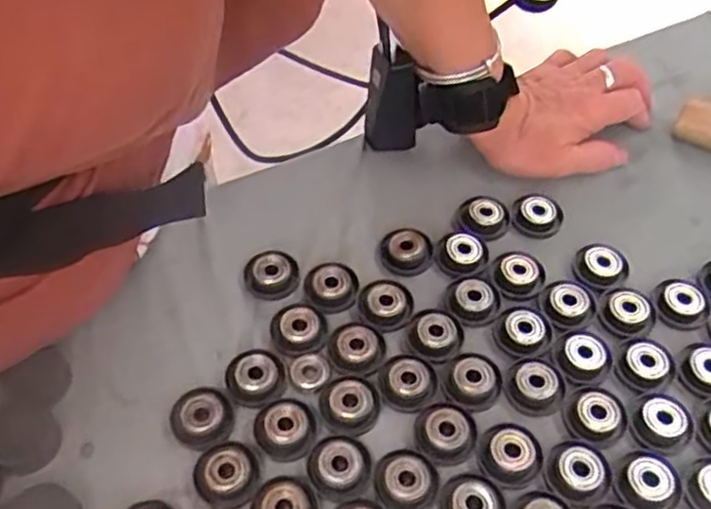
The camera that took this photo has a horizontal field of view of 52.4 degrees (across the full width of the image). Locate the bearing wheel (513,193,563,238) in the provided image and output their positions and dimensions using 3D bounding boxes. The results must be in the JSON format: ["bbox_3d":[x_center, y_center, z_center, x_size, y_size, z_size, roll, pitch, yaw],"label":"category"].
[{"bbox_3d":[0.115,-0.025,0.455,0.030,0.009,0.027,18,54,13],"label":"bearing wheel"}]

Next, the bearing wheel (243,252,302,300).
[{"bbox_3d":[-0.050,0.012,0.428,0.031,0.010,0.028,-21,55,-16],"label":"bearing wheel"}]

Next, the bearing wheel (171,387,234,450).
[{"bbox_3d":[-0.079,0.085,0.375,0.030,0.011,0.029,0,52,0],"label":"bearing wheel"}]

